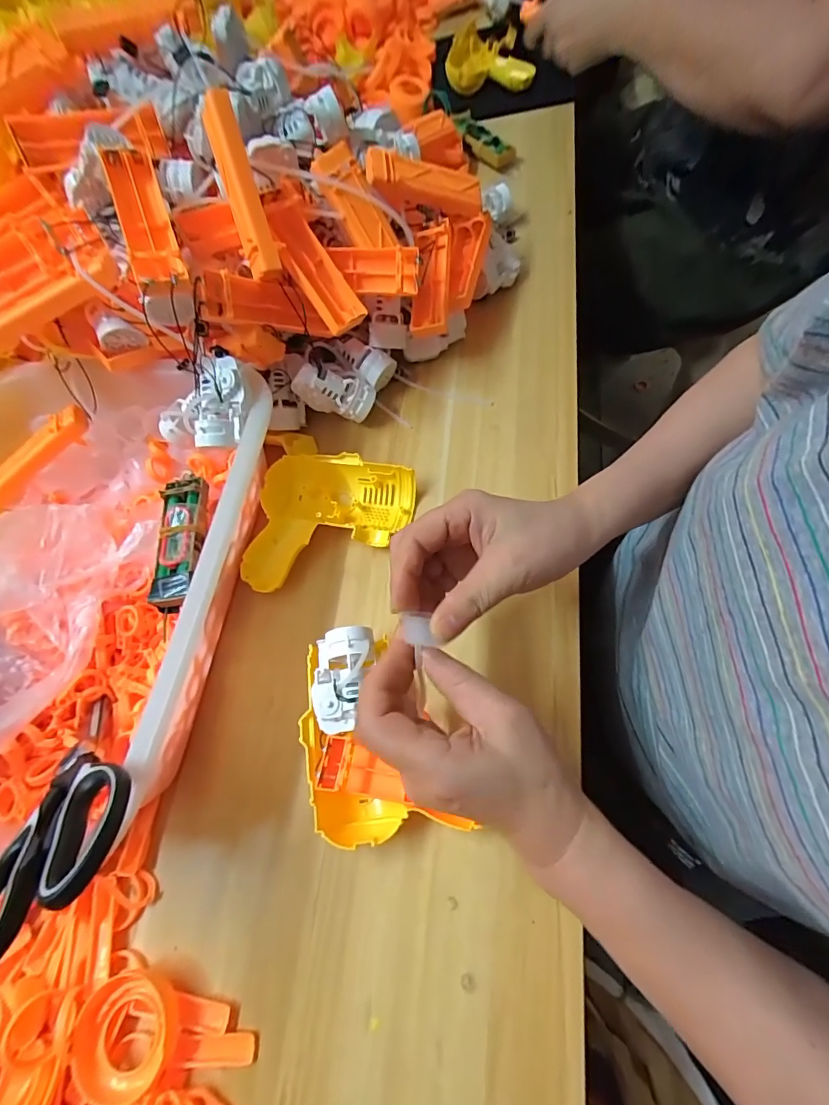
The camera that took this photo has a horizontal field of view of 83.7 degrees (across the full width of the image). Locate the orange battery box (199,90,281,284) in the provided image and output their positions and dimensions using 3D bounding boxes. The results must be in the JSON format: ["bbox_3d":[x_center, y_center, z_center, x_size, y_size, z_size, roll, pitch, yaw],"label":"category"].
[{"bbox_3d":[-0.124,-0.259,0.331,0.024,0.033,0.113,-17,109,-4],"label":"orange battery box"}]

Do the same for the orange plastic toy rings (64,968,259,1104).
[{"bbox_3d":[-0.149,0.285,0.273,0.105,0.015,0.053,0,67,3],"label":"orange plastic toy rings"}]

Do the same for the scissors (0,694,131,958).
[{"bbox_3d":[-0.202,0.140,0.268,0.083,0.016,0.176,-42,27,-14],"label":"scissors"}]

